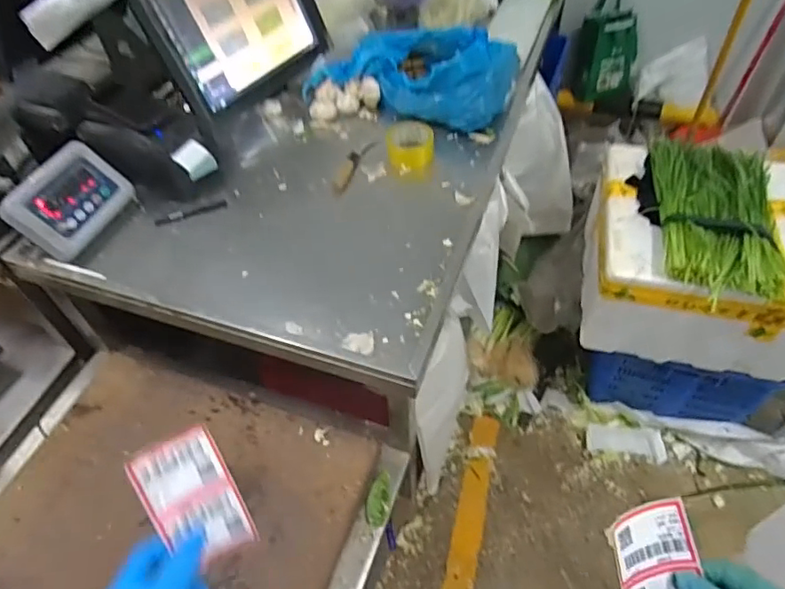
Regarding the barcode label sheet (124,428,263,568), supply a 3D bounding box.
[{"bbox_3d":[-0.162,0.168,0.449,0.063,0.008,0.103,-25,91,-24],"label":"barcode label sheet"}]

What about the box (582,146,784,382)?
[{"bbox_3d":[0.760,-0.055,1.281,0.579,0.303,0.432,4,51,6],"label":"box"}]

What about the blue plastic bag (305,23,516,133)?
[{"bbox_3d":[0.050,-0.522,1.264,0.444,0.125,0.239,14,53,14],"label":"blue plastic bag"}]

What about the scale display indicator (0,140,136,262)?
[{"bbox_3d":[-0.588,-0.168,1.012,0.096,0.137,0.203,12,52,13],"label":"scale display indicator"}]

